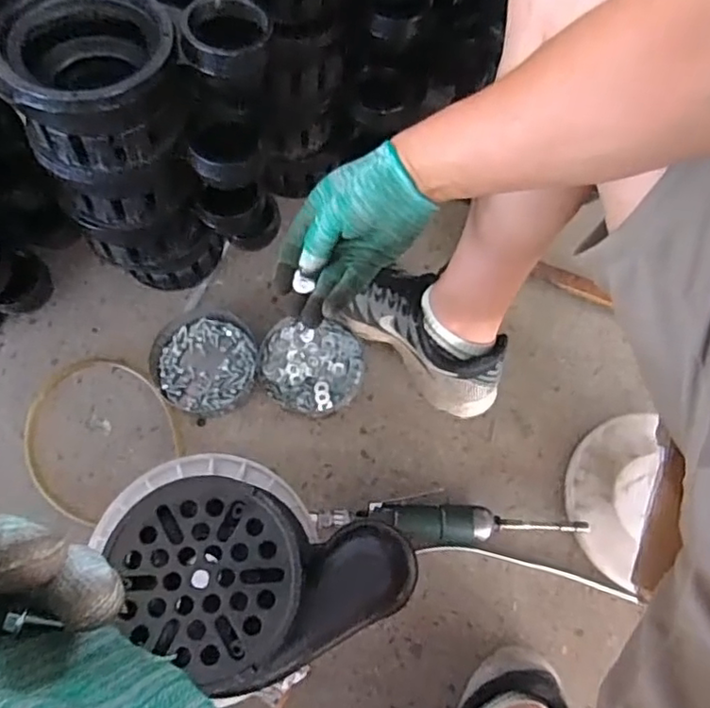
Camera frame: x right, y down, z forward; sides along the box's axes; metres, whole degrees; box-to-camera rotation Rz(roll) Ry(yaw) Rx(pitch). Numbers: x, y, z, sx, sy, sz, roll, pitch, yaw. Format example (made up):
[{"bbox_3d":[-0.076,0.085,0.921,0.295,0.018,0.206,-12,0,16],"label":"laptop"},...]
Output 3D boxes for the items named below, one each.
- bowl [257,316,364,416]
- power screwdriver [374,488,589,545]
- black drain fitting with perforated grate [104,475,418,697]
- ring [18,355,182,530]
[{"bbox_3d":[-0.056,0.018,0.757,0.128,0.032,0.121,0,71,0],"label":"bowl"},{"bbox_3d":[0.140,0.195,0.688,0.257,0.043,0.051,6,71,1],"label":"power screwdriver"},{"bbox_3d":[-0.064,0.169,0.430,0.201,0.075,0.124,13,71,4],"label":"black drain fitting with perforated grate"},{"bbox_3d":[-0.324,0.097,0.735,0.183,0.016,0.185,0,71,0],"label":"ring"}]

